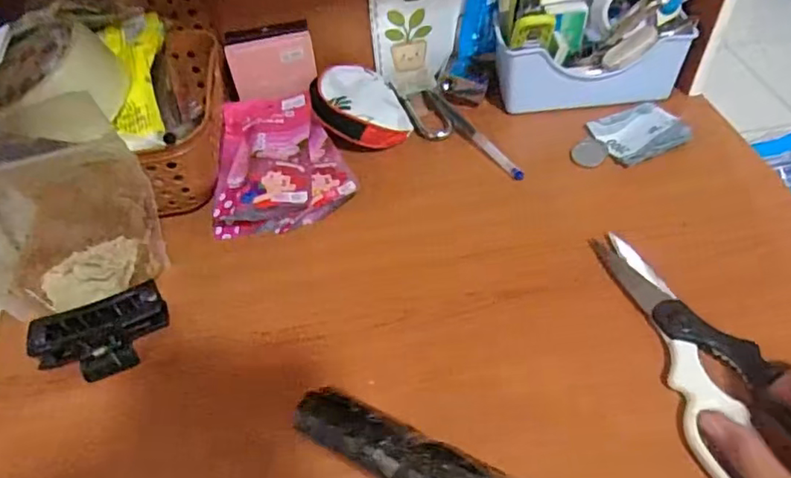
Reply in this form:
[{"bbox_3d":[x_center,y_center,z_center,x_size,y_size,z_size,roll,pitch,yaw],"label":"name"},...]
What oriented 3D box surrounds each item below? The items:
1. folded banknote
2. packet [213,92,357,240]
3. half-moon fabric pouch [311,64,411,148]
[{"bbox_3d":[0.205,-0.092,0.489,0.065,0.016,0.061,-18,50,-11],"label":"folded banknote"},{"bbox_3d":[-0.100,-0.068,0.484,0.107,0.032,0.130,-13,49,-7],"label":"packet"},{"bbox_3d":[-0.033,-0.119,0.518,0.077,0.042,0.093,-17,50,-11],"label":"half-moon fabric pouch"}]

